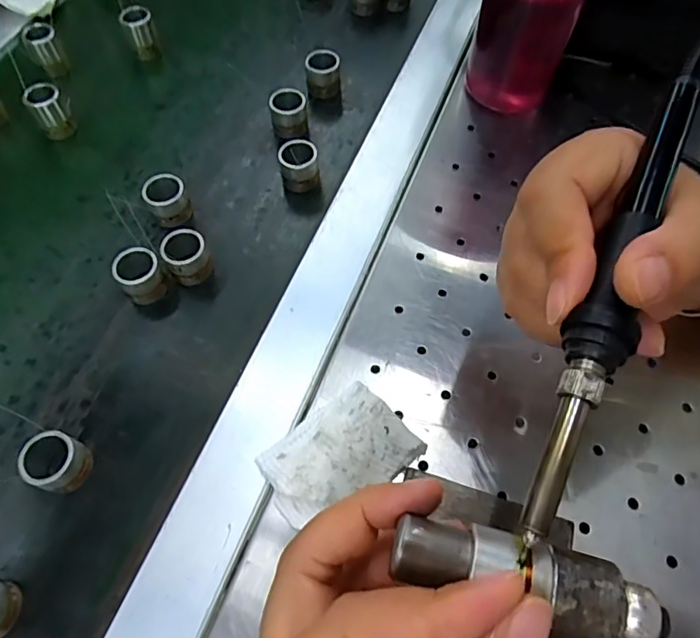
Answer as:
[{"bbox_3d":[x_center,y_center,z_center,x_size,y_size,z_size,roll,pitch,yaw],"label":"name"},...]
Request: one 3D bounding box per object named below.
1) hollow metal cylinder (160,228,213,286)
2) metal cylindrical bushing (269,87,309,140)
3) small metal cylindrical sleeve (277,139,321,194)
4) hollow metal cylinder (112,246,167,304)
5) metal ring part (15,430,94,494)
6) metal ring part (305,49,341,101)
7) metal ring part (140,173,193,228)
[{"bbox_3d":[-0.094,-0.034,0.309,0.023,0.027,0.023,1,63,-2],"label":"hollow metal cylinder"},{"bbox_3d":[-0.041,-0.137,0.363,0.024,0.025,0.029,-5,63,-5],"label":"metal cylindrical bushing"},{"bbox_3d":[-0.032,-0.096,0.340,0.024,0.027,0.023,1,63,-2],"label":"small metal cylindrical sleeve"},{"bbox_3d":[-0.119,-0.024,0.304,0.024,0.027,0.021,-39,71,-20],"label":"hollow metal cylinder"},{"bbox_3d":[-0.140,0.069,0.255,0.022,0.026,0.025,23,64,9],"label":"metal ring part"},{"bbox_3d":[-0.019,-0.176,0.386,0.024,0.025,0.020,-4,63,-5],"label":"metal ring part"},{"bbox_3d":[-0.112,-0.073,0.330,0.023,0.024,0.025,1,63,-2],"label":"metal ring part"}]

